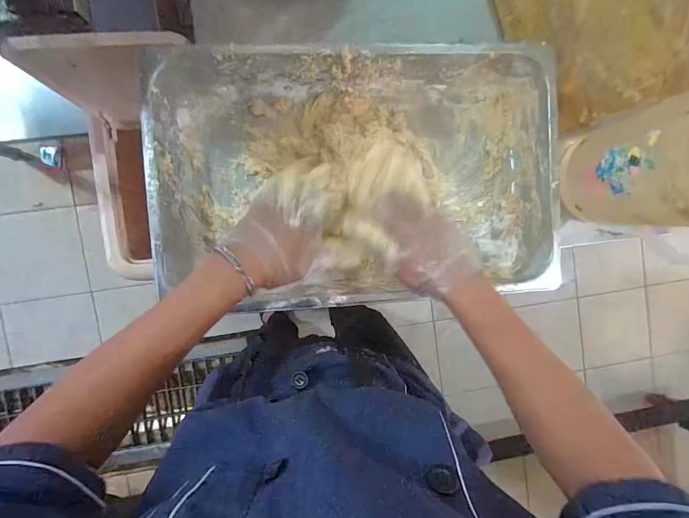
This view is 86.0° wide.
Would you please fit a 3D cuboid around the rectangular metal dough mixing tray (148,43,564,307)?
[{"bbox_3d":[0.024,-0.109,0.497,0.521,0.076,0.330,2,93,-7],"label":"rectangular metal dough mixing tray"}]

